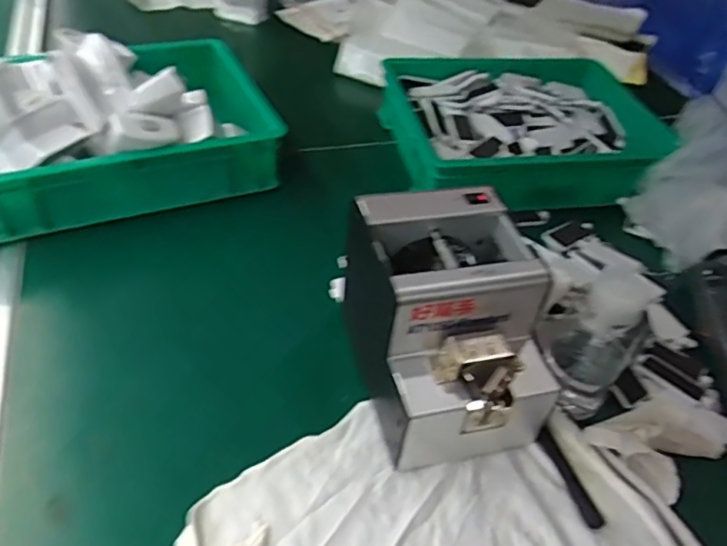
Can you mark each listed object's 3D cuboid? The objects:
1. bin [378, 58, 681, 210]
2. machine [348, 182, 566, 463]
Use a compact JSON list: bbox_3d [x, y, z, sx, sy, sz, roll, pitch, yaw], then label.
[{"bbox_3d":[0.207,-0.193,0.820,0.336,0.069,0.254,-6,45,-13],"label":"bin"},{"bbox_3d":[0.067,0.044,0.510,0.131,0.148,0.180,-6,45,-14],"label":"machine"}]

